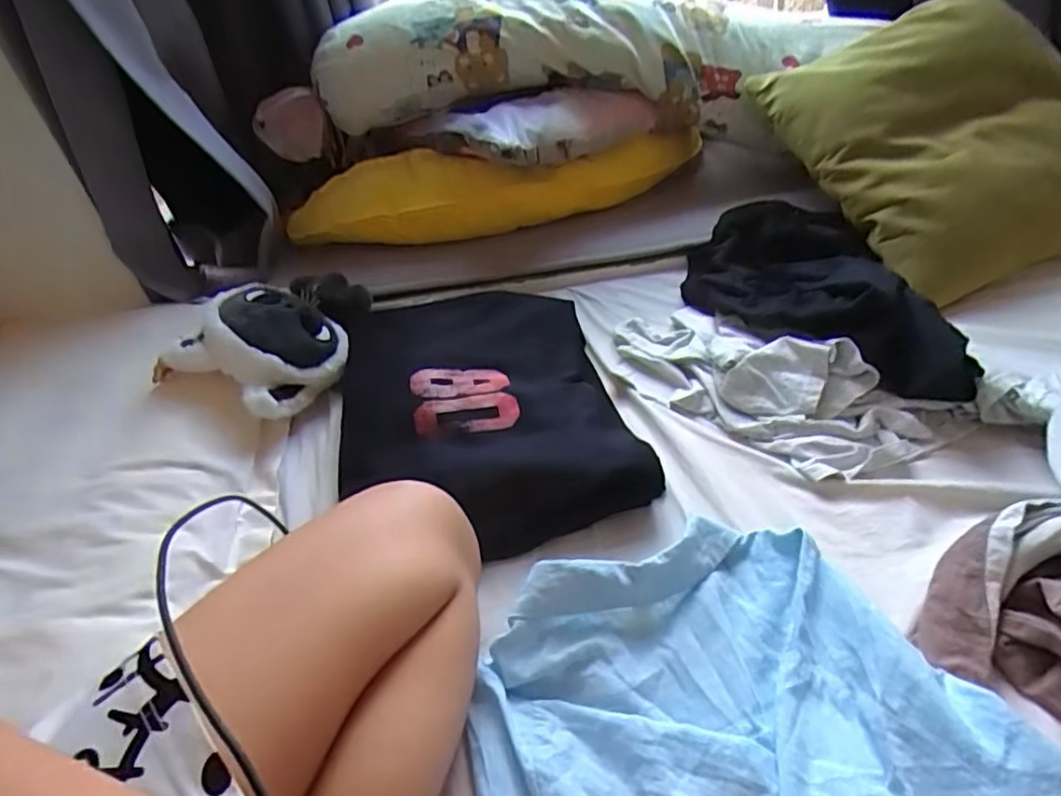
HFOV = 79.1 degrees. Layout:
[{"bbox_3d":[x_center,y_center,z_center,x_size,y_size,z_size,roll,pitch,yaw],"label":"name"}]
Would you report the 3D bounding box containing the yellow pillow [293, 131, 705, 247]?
[{"bbox_3d":[-0.067,-0.321,0.992,0.660,0.127,0.132,-7,38,4],"label":"yellow pillow"}]

